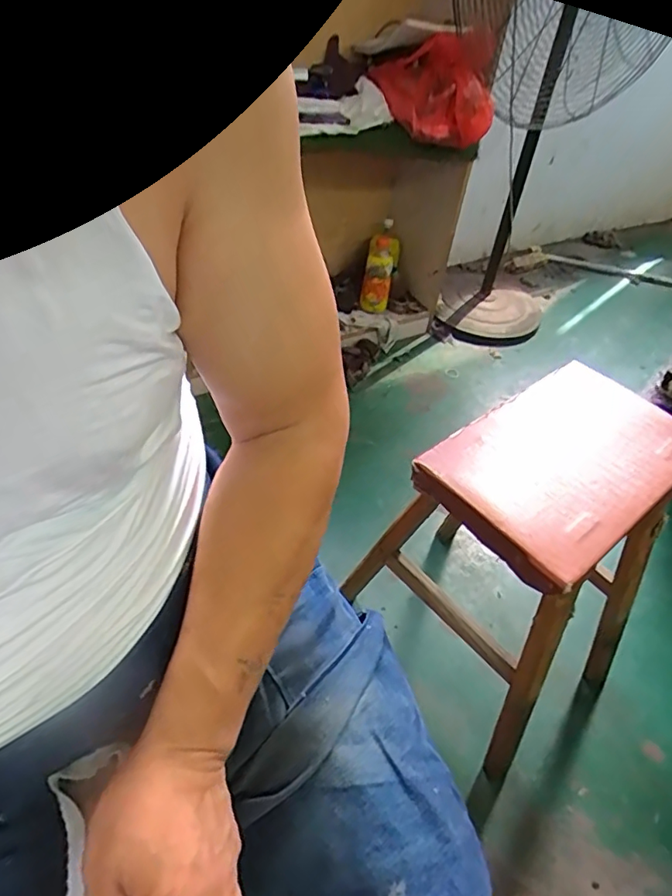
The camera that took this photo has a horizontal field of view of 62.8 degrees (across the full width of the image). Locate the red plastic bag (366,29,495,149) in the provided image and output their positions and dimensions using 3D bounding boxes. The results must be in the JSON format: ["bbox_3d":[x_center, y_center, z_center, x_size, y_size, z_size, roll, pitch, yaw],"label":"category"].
[{"bbox_3d":[0.226,-0.842,1.276,0.153,0.195,0.274,-25,53,-28],"label":"red plastic bag"}]

